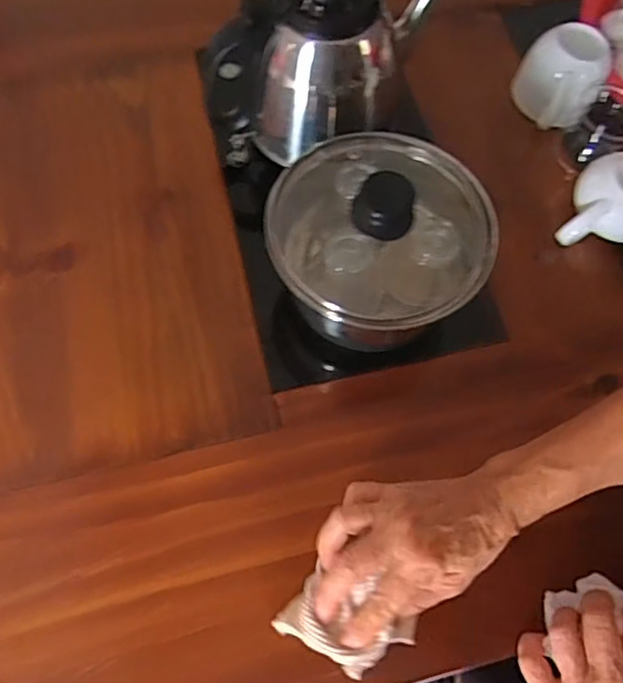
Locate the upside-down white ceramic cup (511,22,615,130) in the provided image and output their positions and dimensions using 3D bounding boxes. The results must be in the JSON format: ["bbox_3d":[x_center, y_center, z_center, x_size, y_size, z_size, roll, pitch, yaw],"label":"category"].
[{"bbox_3d":[0.232,-0.248,0.573,0.076,0.059,0.077,0,68,-1],"label":"upside-down white ceramic cup"}]

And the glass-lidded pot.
[{"bbox_3d":[0.051,-0.080,0.459,0.149,0.096,0.154,0,68,-1],"label":"glass-lidded pot"}]

